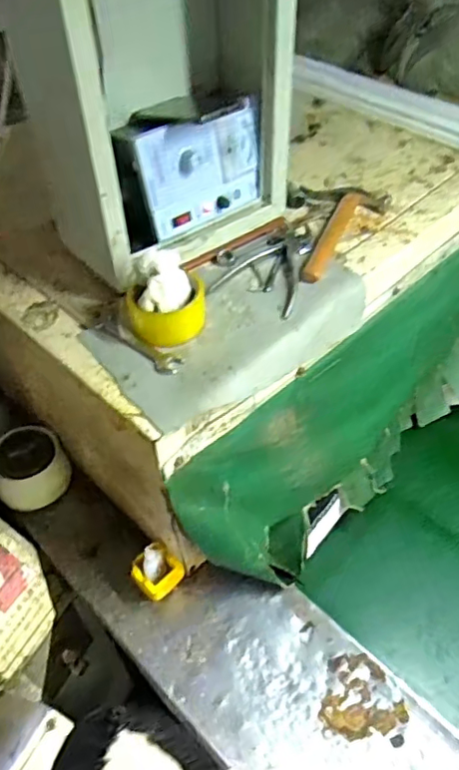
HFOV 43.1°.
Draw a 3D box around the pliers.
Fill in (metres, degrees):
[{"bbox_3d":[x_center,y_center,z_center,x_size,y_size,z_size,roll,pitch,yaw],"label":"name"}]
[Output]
[{"bbox_3d":[0.044,-0.162,0.797,0.114,0.016,0.168,10,50,13],"label":"pliers"}]

